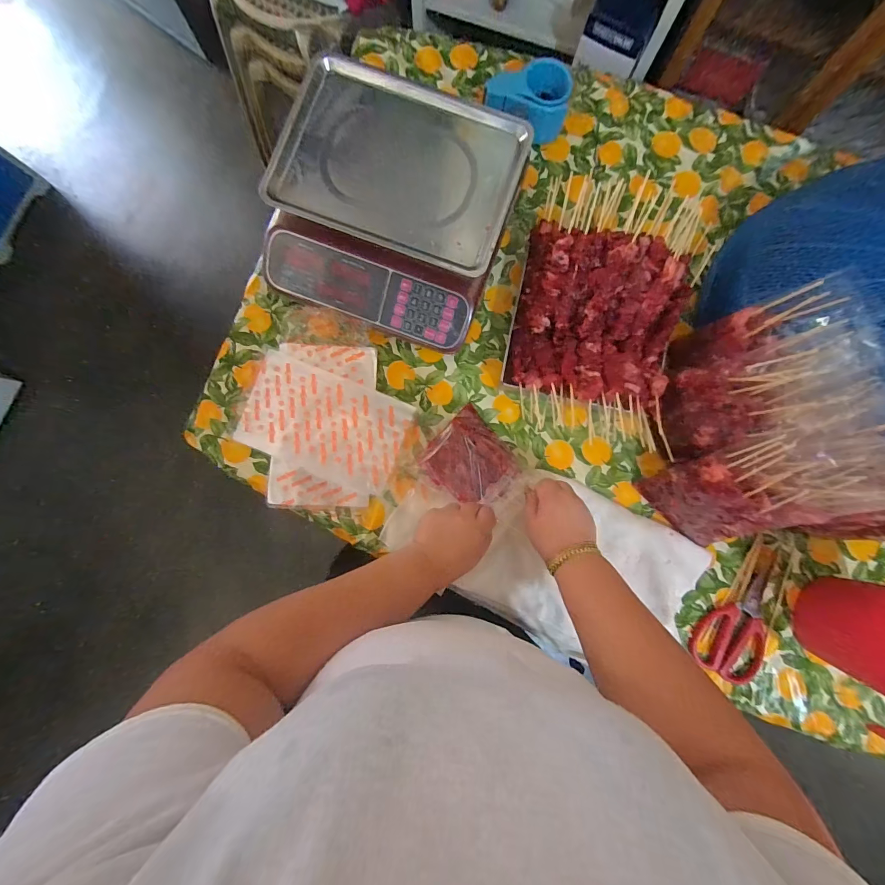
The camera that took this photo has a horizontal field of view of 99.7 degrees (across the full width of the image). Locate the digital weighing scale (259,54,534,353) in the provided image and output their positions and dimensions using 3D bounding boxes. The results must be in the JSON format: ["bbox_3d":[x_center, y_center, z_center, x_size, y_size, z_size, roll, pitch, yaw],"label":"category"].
[{"bbox_3d":[-0.070,-0.346,0.558,0.324,0.112,0.331,20,85,1],"label":"digital weighing scale"}]

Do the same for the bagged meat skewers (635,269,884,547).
[{"bbox_3d":[0.469,-0.026,0.502,0.307,0.191,0.329,-3,85,-1],"label":"bagged meat skewers"}]

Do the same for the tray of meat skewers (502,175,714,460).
[{"bbox_3d":[0.229,-0.166,0.548,0.242,0.109,0.306,7,85,0],"label":"tray of meat skewers"}]

